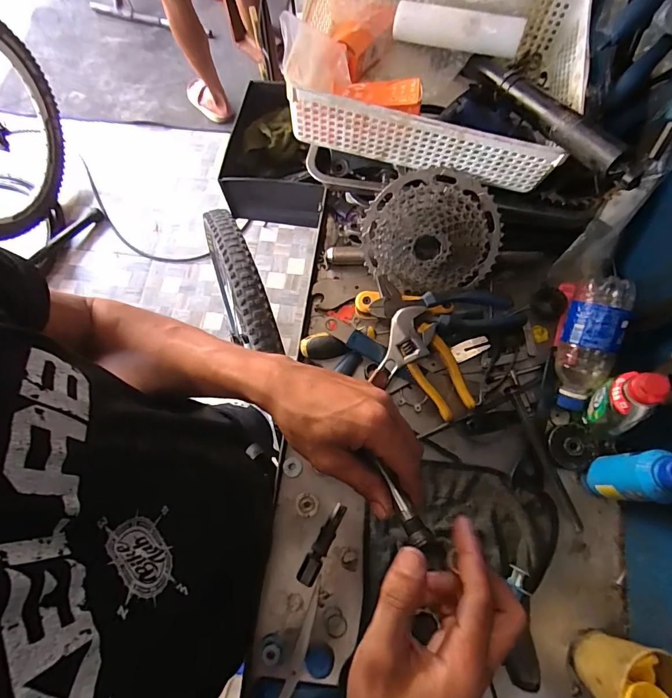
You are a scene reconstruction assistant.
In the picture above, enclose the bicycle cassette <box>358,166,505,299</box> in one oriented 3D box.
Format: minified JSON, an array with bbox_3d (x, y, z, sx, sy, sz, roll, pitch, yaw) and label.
[{"bbox_3d":[0.119,-0.143,0.522,0.172,0.158,0.034,-7,27,19],"label":"bicycle cassette"}]

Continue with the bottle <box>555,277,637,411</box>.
[{"bbox_3d":[0.313,-0.007,0.501,0.061,0.065,0.164,9,109,4],"label":"bottle"}]

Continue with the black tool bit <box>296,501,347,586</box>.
[{"bbox_3d":[-0.016,0.231,0.480,0.021,0.021,0.094,26,74,9],"label":"black tool bit"}]

